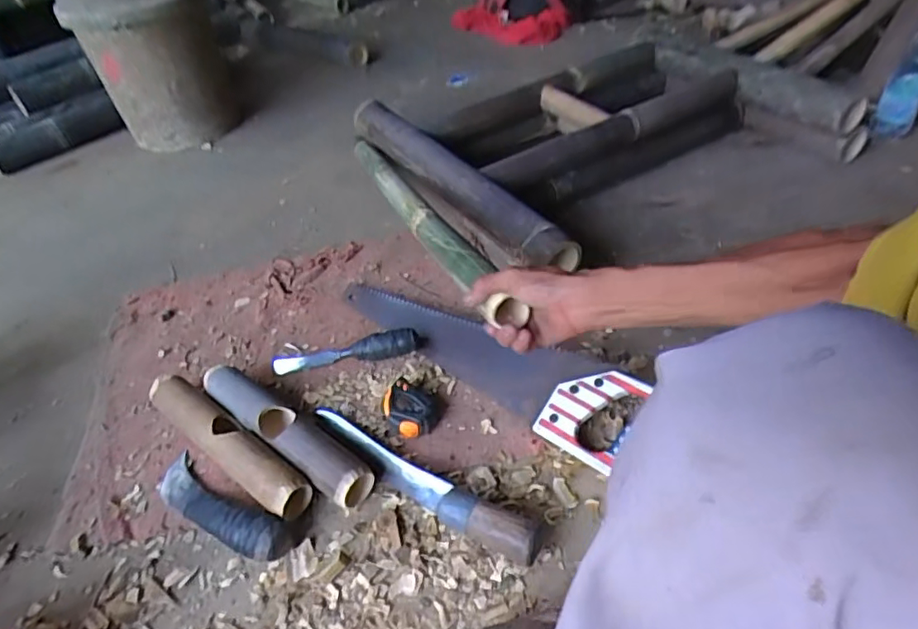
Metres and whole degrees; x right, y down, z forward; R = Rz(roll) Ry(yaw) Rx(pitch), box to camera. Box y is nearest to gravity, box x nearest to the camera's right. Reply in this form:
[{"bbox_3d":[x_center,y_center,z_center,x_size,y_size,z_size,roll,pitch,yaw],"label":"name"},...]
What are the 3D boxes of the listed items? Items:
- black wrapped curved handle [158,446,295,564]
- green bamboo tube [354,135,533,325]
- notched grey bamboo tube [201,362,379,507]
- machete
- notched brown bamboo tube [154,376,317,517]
[{"bbox_3d":[-0.271,0.217,0.643,0.203,0.037,0.052,20,49,24],"label":"black wrapped curved handle"},{"bbox_3d":[-0.072,-0.158,0.813,0.039,0.043,0.696,-17,31,-12],"label":"green bamboo tube"},{"bbox_3d":[-0.212,0.139,0.704,0.276,0.054,0.061,27,52,30],"label":"notched grey bamboo tube"},{"bbox_3d":[-0.052,0.181,0.646,0.323,0.048,0.042,25,51,28],"label":"machete"},{"bbox_3d":[-0.286,0.155,0.698,0.271,0.053,0.052,26,52,29],"label":"notched brown bamboo tube"}]

